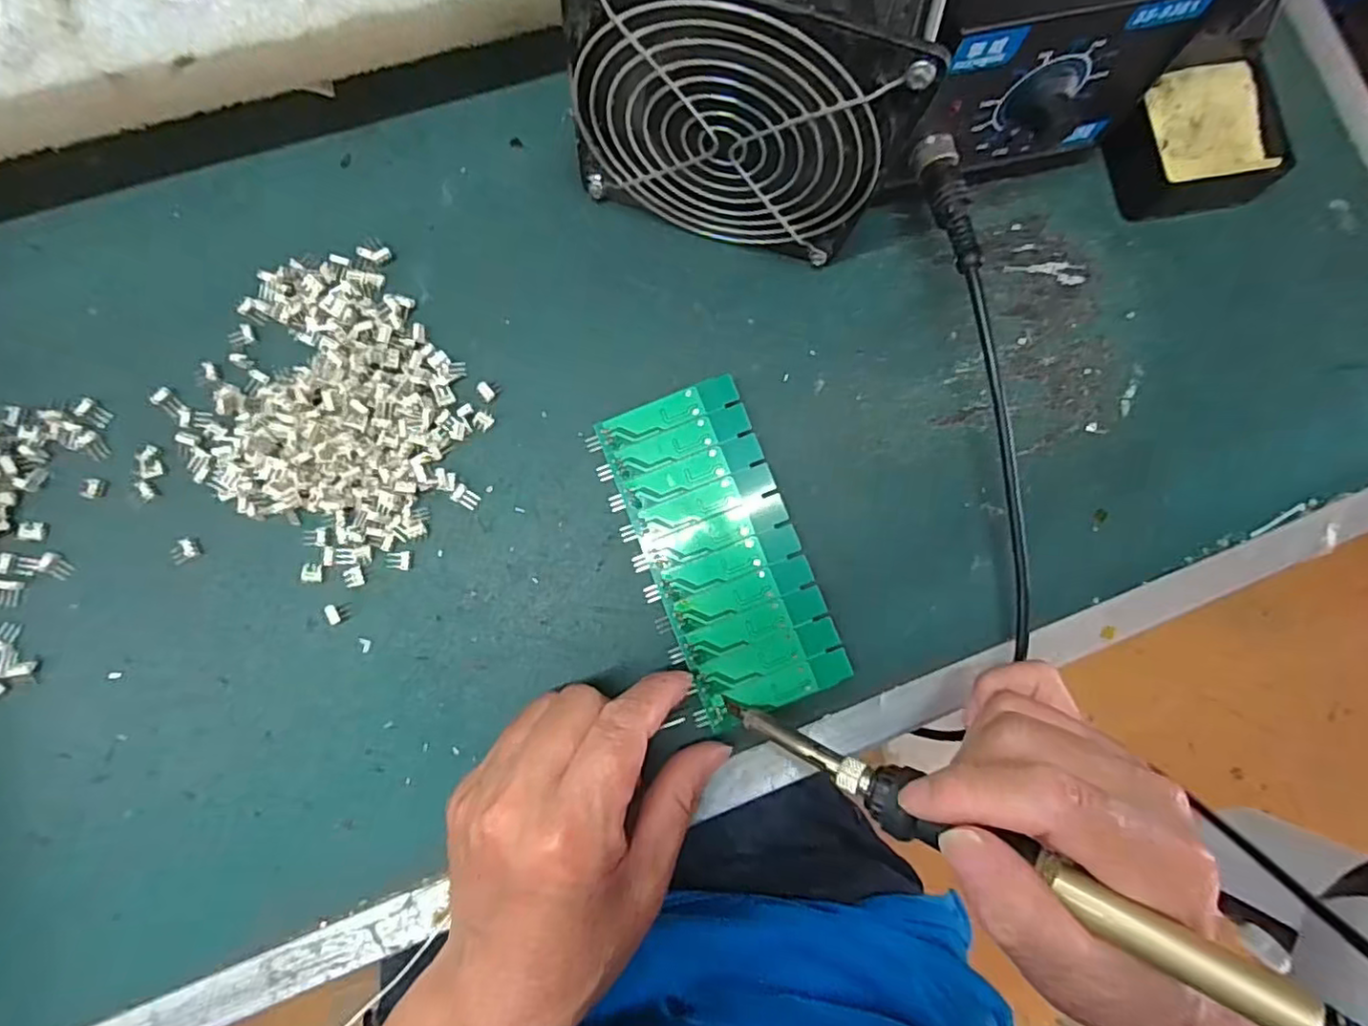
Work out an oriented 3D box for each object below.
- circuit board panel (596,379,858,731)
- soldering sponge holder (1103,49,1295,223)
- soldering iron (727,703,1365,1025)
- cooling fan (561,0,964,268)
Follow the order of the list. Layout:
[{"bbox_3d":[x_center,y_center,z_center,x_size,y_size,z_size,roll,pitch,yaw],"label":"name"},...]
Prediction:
[{"bbox_3d":[0.016,0.015,0.274,0.061,0.009,0.136,-21,85,-7],"label":"circuit board panel"},{"bbox_3d":[0.246,-0.180,0.311,0.075,0.024,0.063,-9,84,-6],"label":"soldering sponge holder"},{"bbox_3d":[0.100,0.106,0.197,0.209,0.019,0.018,18,79,35],"label":"soldering iron"},{"bbox_3d":[0.021,-0.154,0.243,0.117,0.120,0.044,15,82,-3],"label":"cooling fan"}]

